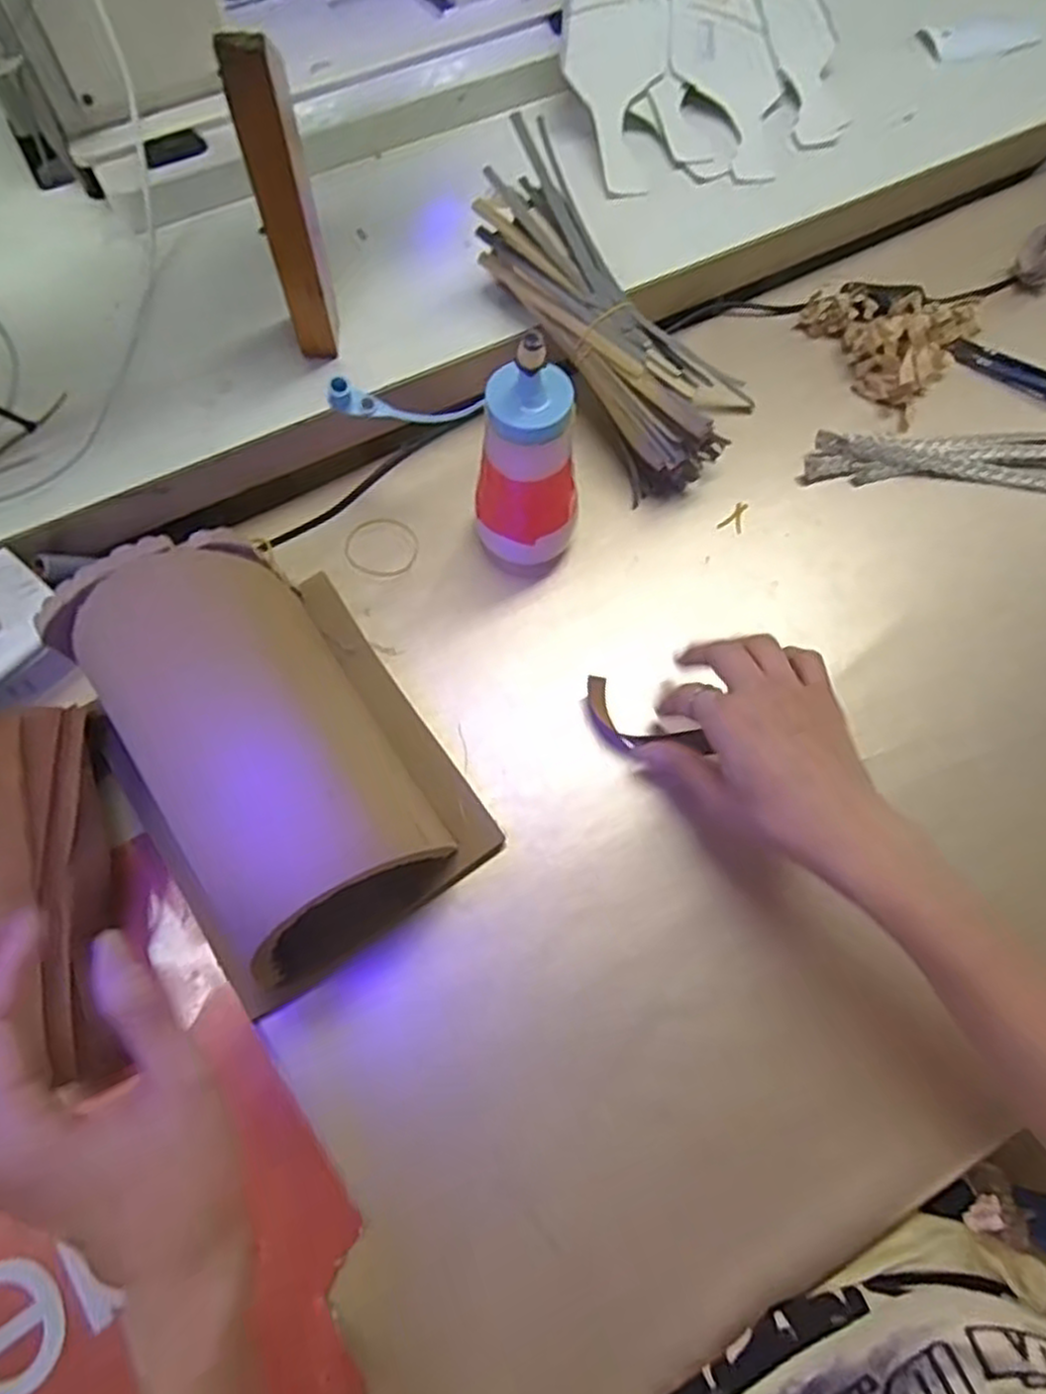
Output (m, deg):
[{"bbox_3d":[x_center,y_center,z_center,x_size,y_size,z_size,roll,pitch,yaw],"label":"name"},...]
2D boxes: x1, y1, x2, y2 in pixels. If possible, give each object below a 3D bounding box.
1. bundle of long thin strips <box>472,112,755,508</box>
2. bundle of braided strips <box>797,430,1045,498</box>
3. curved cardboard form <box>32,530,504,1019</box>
[{"bbox_3d":[0.066,-0.257,0.503,0.107,0.066,0.235,-36,94,-13],"label":"bundle of long thin strips"},{"bbox_3d":[0.303,-0.165,0.527,0.213,0.014,0.047,2,69,-1],"label":"bundle of braided strips"},{"bbox_3d":[-0.127,0.024,0.397,0.143,0.101,0.213,-35,74,-14],"label":"curved cardboard form"}]

